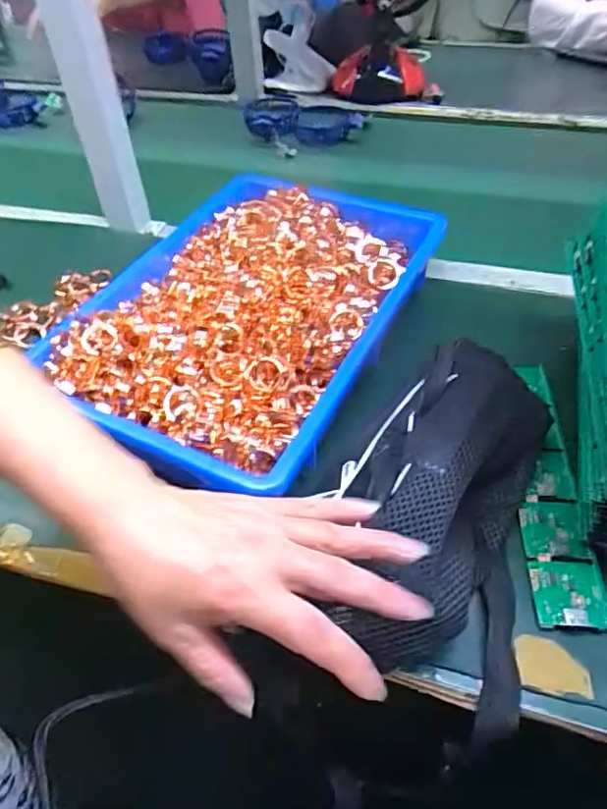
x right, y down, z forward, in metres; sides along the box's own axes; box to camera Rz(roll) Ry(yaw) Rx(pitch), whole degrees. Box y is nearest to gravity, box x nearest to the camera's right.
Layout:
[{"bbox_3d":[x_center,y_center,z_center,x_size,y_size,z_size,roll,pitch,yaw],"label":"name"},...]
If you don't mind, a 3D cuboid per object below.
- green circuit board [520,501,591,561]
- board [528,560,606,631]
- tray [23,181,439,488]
[{"bbox_3d":[0.176,0.089,0.396,0.039,0.004,0.045,-3,46,10],"label":"green circuit board"},{"bbox_3d":[0.174,0.123,0.365,0.045,0.004,0.044,4,49,7],"label":"board"},{"bbox_3d":[-0.044,-0.099,0.510,0.248,0.060,0.391,17,52,18],"label":"tray"}]

